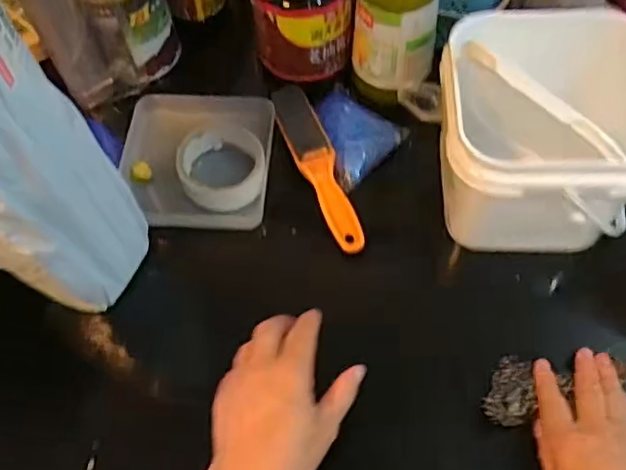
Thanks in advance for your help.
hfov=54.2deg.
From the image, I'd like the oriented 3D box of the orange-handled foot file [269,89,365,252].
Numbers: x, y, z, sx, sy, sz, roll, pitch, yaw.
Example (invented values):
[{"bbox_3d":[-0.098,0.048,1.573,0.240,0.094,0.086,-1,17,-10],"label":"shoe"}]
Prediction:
[{"bbox_3d":[0.006,-0.074,0.636,0.040,0.017,0.210,-20,62,-8],"label":"orange-handled foot file"}]

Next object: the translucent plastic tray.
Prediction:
[{"bbox_3d":[-0.123,-0.085,0.659,0.156,0.027,0.164,1,61,3],"label":"translucent plastic tray"}]

